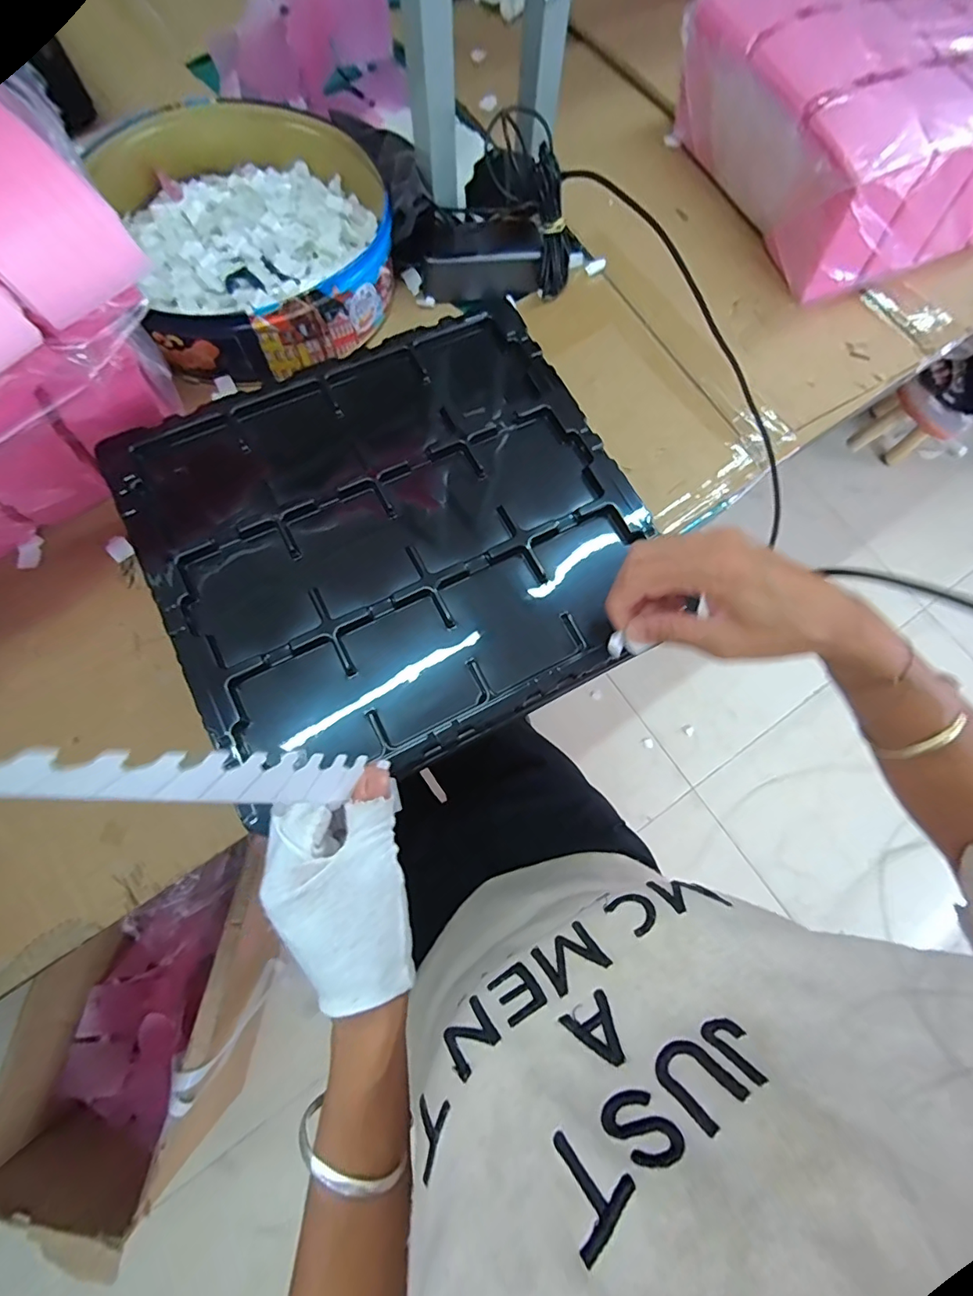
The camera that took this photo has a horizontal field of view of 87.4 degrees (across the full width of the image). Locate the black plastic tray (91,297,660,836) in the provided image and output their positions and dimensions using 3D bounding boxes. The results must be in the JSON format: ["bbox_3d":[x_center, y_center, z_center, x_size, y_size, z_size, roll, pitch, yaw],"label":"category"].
[{"bbox_3d":[-0.067,-0.088,0.409,0.364,0.031,0.332,-26,77,-9],"label":"black plastic tray"}]

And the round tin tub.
[{"bbox_3d":[-0.224,-0.426,0.524,0.250,0.063,0.290,-21,76,-8],"label":"round tin tub"}]

